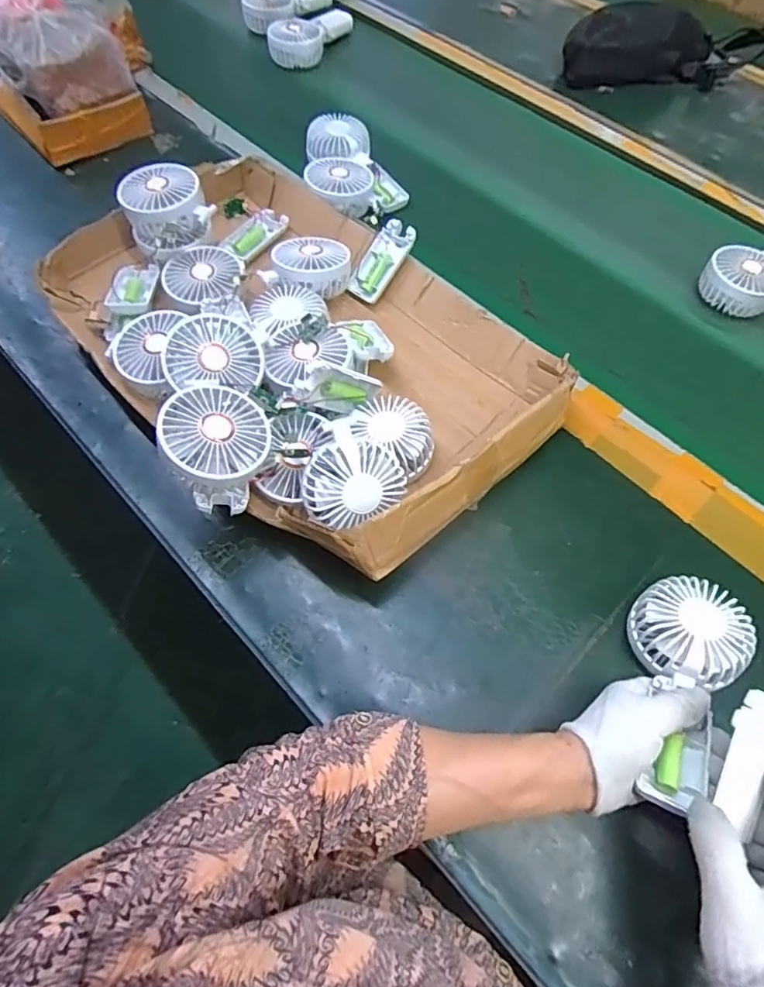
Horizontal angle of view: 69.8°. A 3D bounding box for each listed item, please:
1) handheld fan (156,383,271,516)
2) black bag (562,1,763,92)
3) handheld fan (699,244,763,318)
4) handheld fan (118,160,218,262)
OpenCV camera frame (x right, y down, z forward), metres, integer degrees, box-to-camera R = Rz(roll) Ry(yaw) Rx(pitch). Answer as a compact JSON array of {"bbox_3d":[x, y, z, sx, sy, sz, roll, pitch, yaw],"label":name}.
[{"bbox_3d":[-0.141,-0.043,0.460,0.089,0.044,0.103,25,60,-14],"label":"handheld fan"},{"bbox_3d":[0.477,-0.770,0.934,0.344,0.080,0.134,-8,62,-6],"label":"black bag"},{"bbox_3d":[0.481,-0.275,0.665,0.174,0.044,0.082,-21,65,-13],"label":"handheld fan"},{"bbox_3d":[-0.243,-0.318,0.620,0.086,0.070,0.085,1,63,-2],"label":"handheld fan"}]

